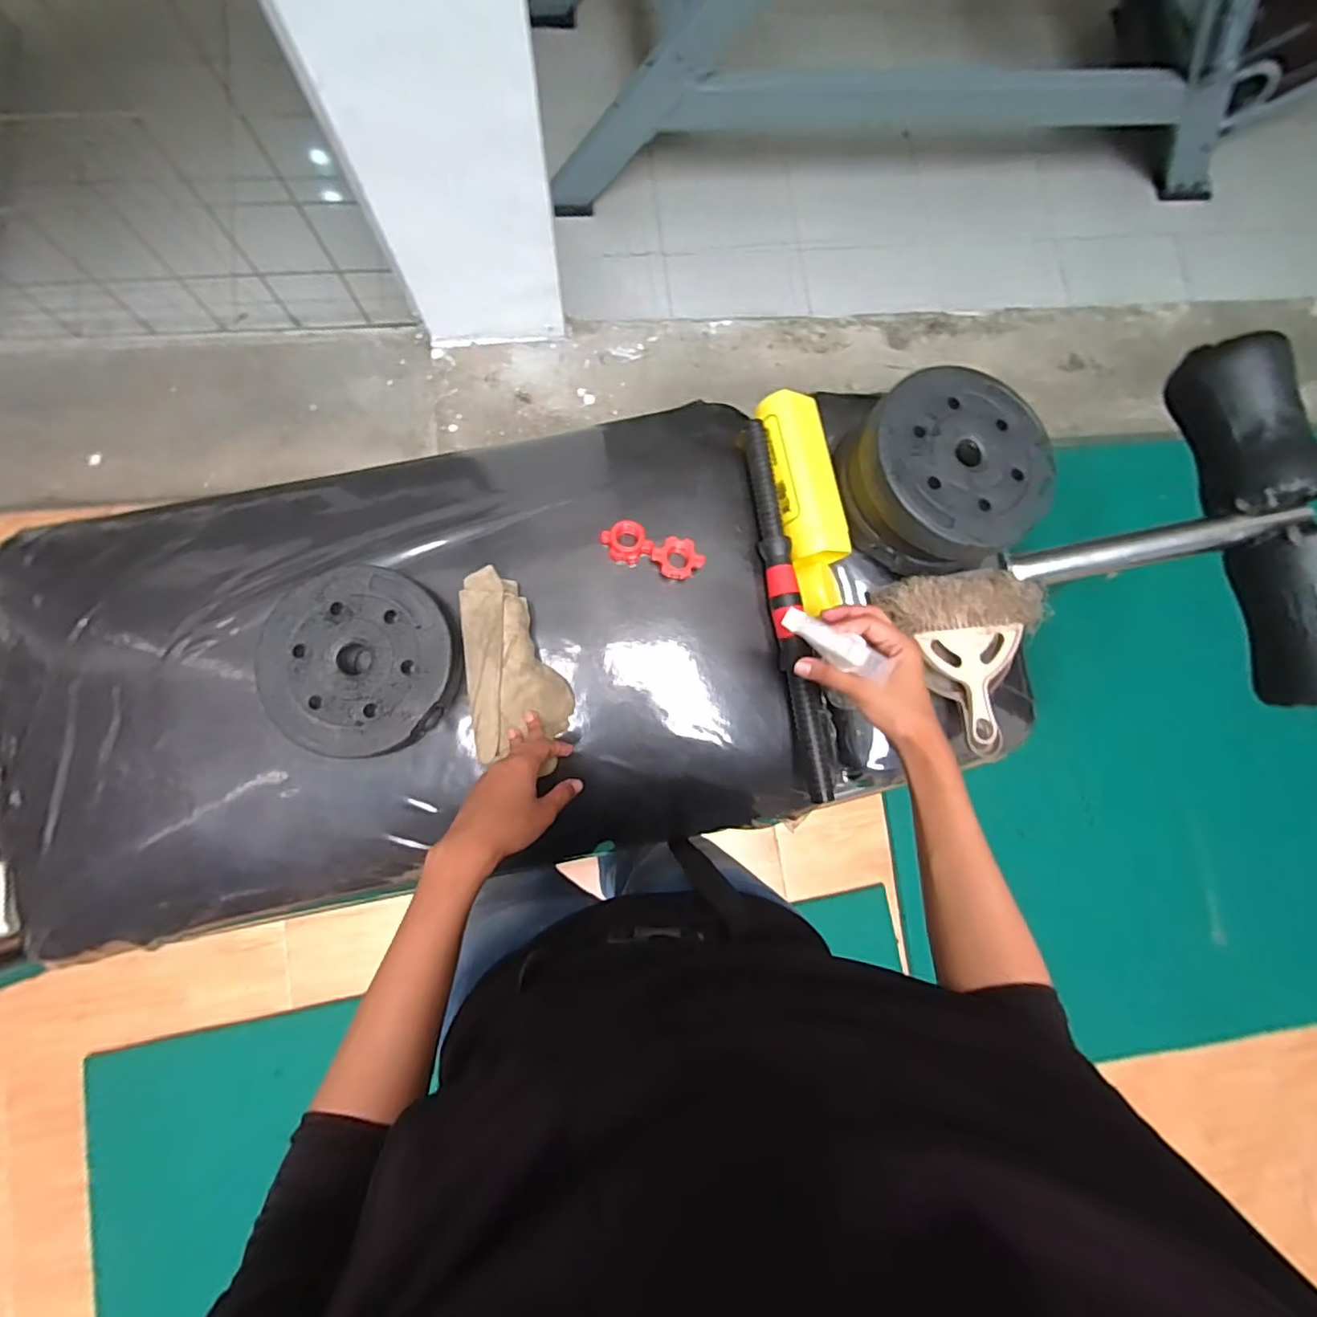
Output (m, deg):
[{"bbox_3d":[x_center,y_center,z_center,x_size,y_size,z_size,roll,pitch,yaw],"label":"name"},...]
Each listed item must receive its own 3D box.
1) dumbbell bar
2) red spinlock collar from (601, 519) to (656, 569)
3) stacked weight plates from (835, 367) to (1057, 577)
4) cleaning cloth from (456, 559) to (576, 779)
[{"bbox_3d":[0.134,-0.057,0.608,0.037,0.026,0.395,-8,83,-7],"label":"dumbbell bar"},{"bbox_3d":[-0.031,-0.114,0.591,0.044,0.025,0.047,-36,87,-9],"label":"red spinlock collar"},{"bbox_3d":[0.296,-0.194,0.618,0.182,0.098,0.181,1,82,-6],"label":"stacked weight plates"},{"bbox_3d":[-0.135,0.014,0.555,0.091,0.039,0.193,-10,83,-7],"label":"cleaning cloth"}]

